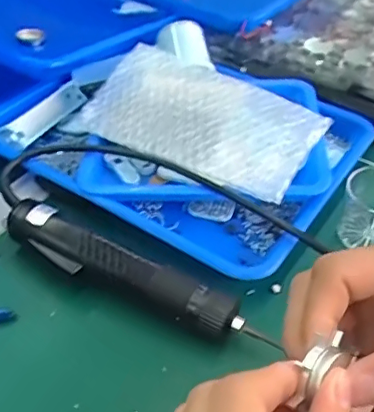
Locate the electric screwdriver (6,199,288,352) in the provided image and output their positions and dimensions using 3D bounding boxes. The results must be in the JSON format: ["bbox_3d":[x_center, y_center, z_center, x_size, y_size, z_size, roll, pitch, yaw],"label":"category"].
[{"bbox_3d":[-0.048,0.049,0.440,0.224,0.034,0.046,22,48,17],"label":"electric screwdriver"}]

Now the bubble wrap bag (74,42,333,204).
[{"bbox_3d":[0.014,-0.089,0.542,0.221,0.018,0.139,25,57,22],"label":"bubble wrap bag"}]

